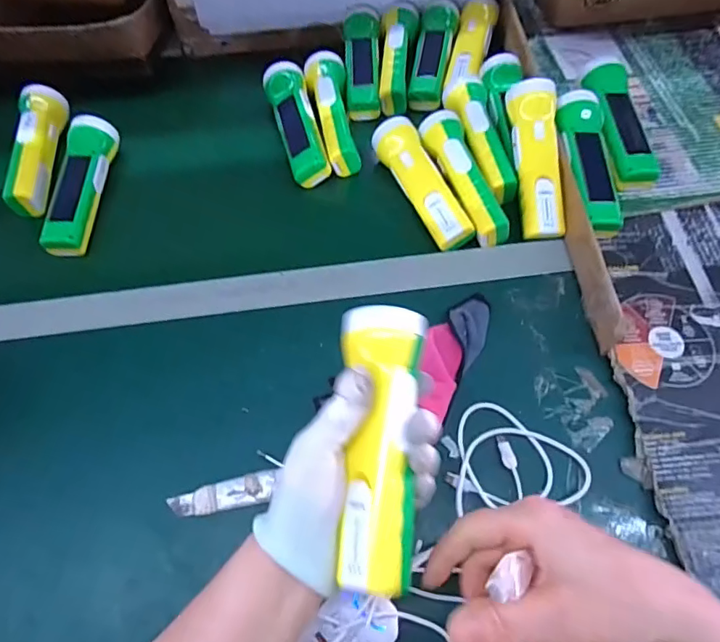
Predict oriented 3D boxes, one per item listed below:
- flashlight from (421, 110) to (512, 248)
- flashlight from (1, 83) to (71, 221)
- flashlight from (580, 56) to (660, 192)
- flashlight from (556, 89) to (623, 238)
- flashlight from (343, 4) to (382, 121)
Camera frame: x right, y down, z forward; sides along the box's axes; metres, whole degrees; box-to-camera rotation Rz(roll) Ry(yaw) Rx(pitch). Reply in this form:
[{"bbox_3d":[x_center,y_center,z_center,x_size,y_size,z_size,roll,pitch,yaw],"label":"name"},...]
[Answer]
[{"bbox_3d":[0.113,-0.160,0.580,0.044,0.038,0.172,-14,63,-5],"label":"flashlight"},{"bbox_3d":[-0.383,-0.206,0.615,0.036,0.040,0.180,-4,62,0],"label":"flashlight"},{"bbox_3d":[0.290,-0.223,0.595,0.054,0.052,0.168,-3,62,0],"label":"flashlight"},{"bbox_3d":[0.243,-0.170,0.566,0.047,0.047,0.175,-2,62,1],"label":"flashlight"},{"bbox_3d":[0.005,-0.339,0.693,0.051,0.046,0.176,-3,65,0],"label":"flashlight"}]

